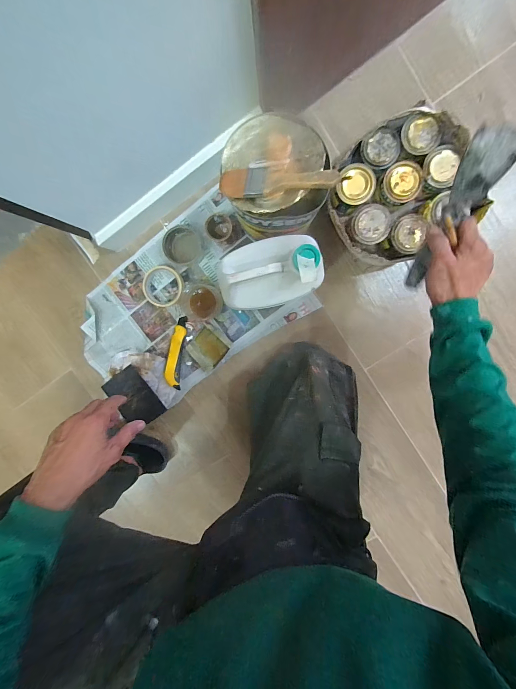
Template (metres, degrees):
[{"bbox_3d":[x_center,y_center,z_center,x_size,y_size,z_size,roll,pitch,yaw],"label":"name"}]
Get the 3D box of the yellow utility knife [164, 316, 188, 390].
[{"bbox_3d":[-0.196,0.020,0.678,0.035,0.029,0.170,7,98,2],"label":"yellow utility knife"}]

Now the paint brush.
[{"bbox_3d":[0.030,-0.230,0.402,0.177,0.020,0.044,8,97,17],"label":"paint brush"}]

